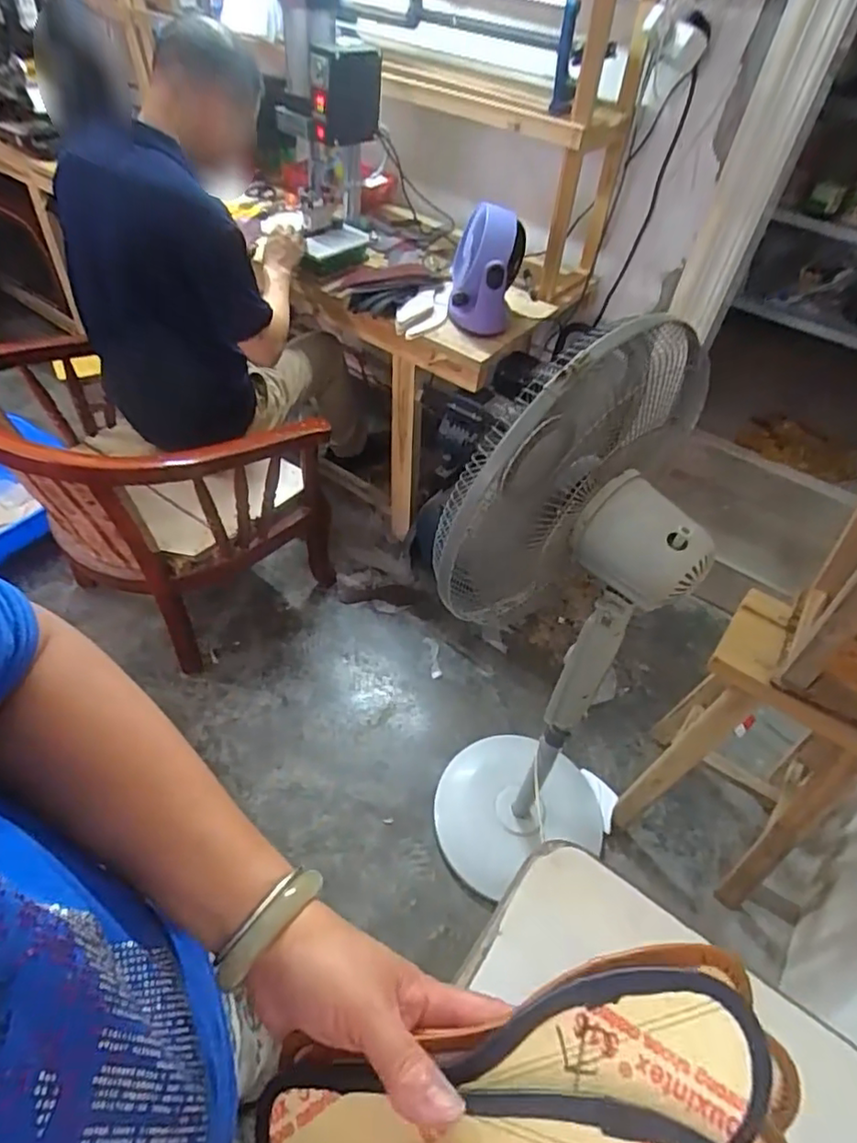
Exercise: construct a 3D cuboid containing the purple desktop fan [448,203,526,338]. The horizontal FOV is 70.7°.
[{"bbox_3d":[0.129,-0.681,1.387,0.154,0.249,0.150,9,51,3],"label":"purple desktop fan"}]

